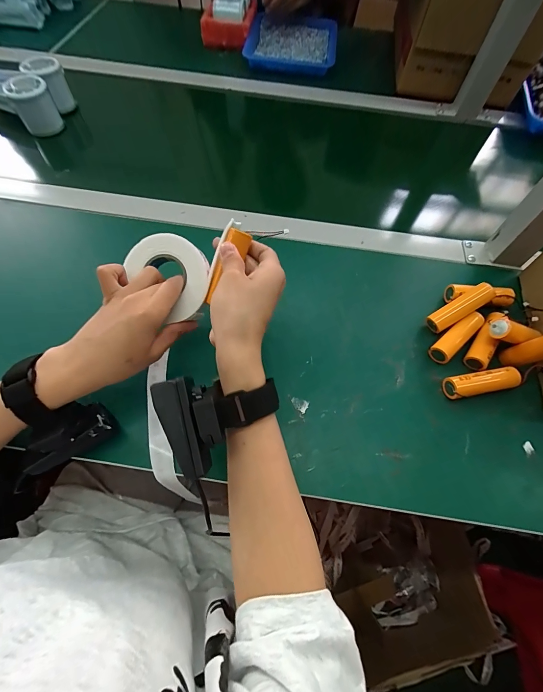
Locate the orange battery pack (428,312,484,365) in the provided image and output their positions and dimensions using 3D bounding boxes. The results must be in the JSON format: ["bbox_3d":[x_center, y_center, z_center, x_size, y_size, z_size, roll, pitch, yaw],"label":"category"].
[{"bbox_3d":[0.204,-0.009,0.343,0.076,0.020,0.022,-37,71,-19],"label":"orange battery pack"}]

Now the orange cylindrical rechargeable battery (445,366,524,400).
[{"bbox_3d":[0.214,0.038,0.319,0.070,0.022,0.022,-8,64,-7],"label":"orange cylindrical rechargeable battery"}]

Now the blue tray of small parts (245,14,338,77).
[{"bbox_3d":[0.041,-0.602,0.626,0.174,0.032,0.226,8,63,1],"label":"blue tray of small parts"}]

